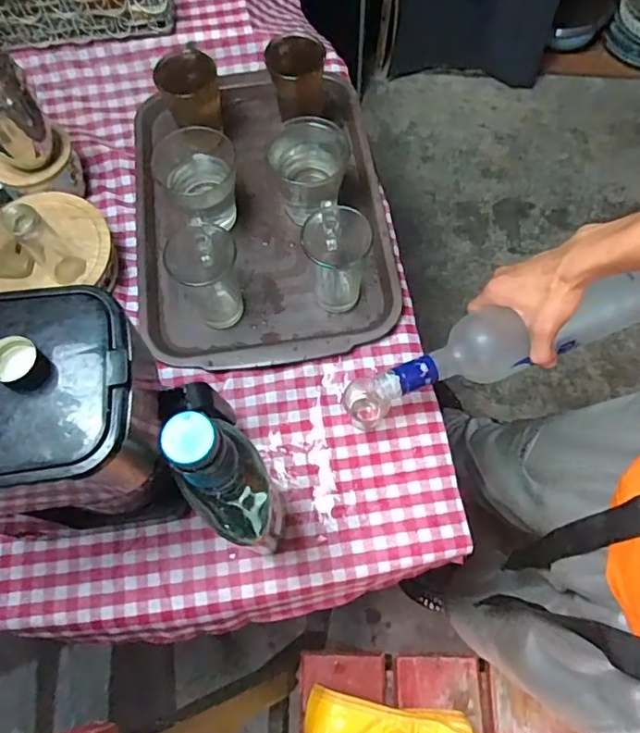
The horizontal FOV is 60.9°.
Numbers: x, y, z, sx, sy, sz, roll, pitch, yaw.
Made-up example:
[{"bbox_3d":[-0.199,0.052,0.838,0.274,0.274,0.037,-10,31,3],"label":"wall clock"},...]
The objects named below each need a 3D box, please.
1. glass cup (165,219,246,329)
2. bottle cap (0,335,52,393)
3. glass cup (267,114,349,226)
[{"bbox_3d":[-0.117,-0.099,0.607,0.069,0.087,0.073,-41,74,-13],"label":"glass cup"},{"bbox_3d":[-0.188,-0.002,0.340,0.028,0.021,0.030,-1,68,2],"label":"bottle cap"},{"bbox_3d":[-0.012,-0.242,0.655,0.088,0.093,0.102,1,69,1],"label":"glass cup"}]

